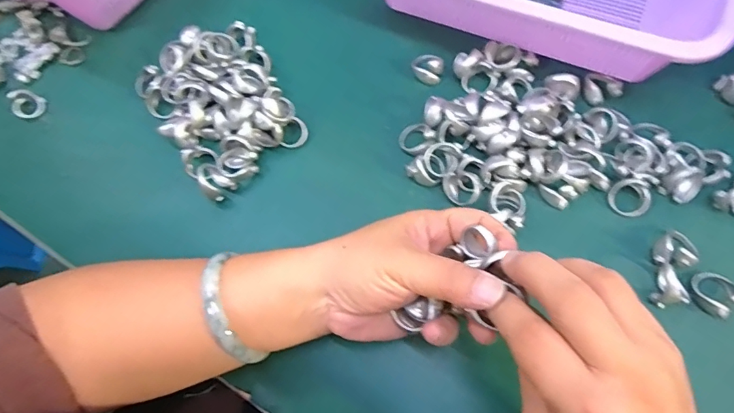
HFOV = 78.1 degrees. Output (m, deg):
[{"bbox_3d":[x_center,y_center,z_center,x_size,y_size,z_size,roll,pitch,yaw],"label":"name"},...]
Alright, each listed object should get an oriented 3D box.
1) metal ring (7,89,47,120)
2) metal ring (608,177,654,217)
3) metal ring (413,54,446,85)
[{"bbox_3d":[-0.281,-0.085,0.373,0.023,0.013,0.023,-1,71,3],"label":"metal ring"},{"bbox_3d":[0.183,-0.007,0.314,0.028,0.011,0.026,0,91,11],"label":"metal ring"},{"bbox_3d":[0.048,-0.110,0.362,0.026,0.018,0.018,38,77,15],"label":"metal ring"}]

